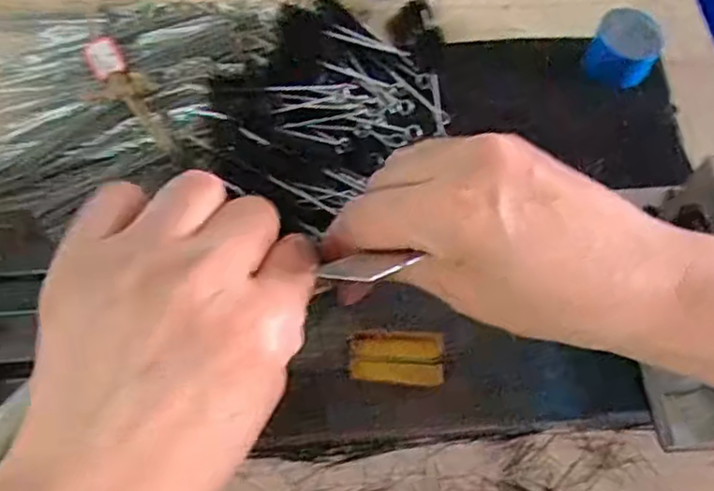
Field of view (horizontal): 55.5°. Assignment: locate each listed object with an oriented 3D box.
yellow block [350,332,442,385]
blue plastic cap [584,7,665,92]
[{"bbox_3d":[0.023,0.062,0.381,0.052,0.011,0.028,2,62,1],"label":"yellow block"},{"bbox_3d":[0.208,-0.152,0.529,0.049,0.044,0.048,0,62,0],"label":"blue plastic cap"}]

